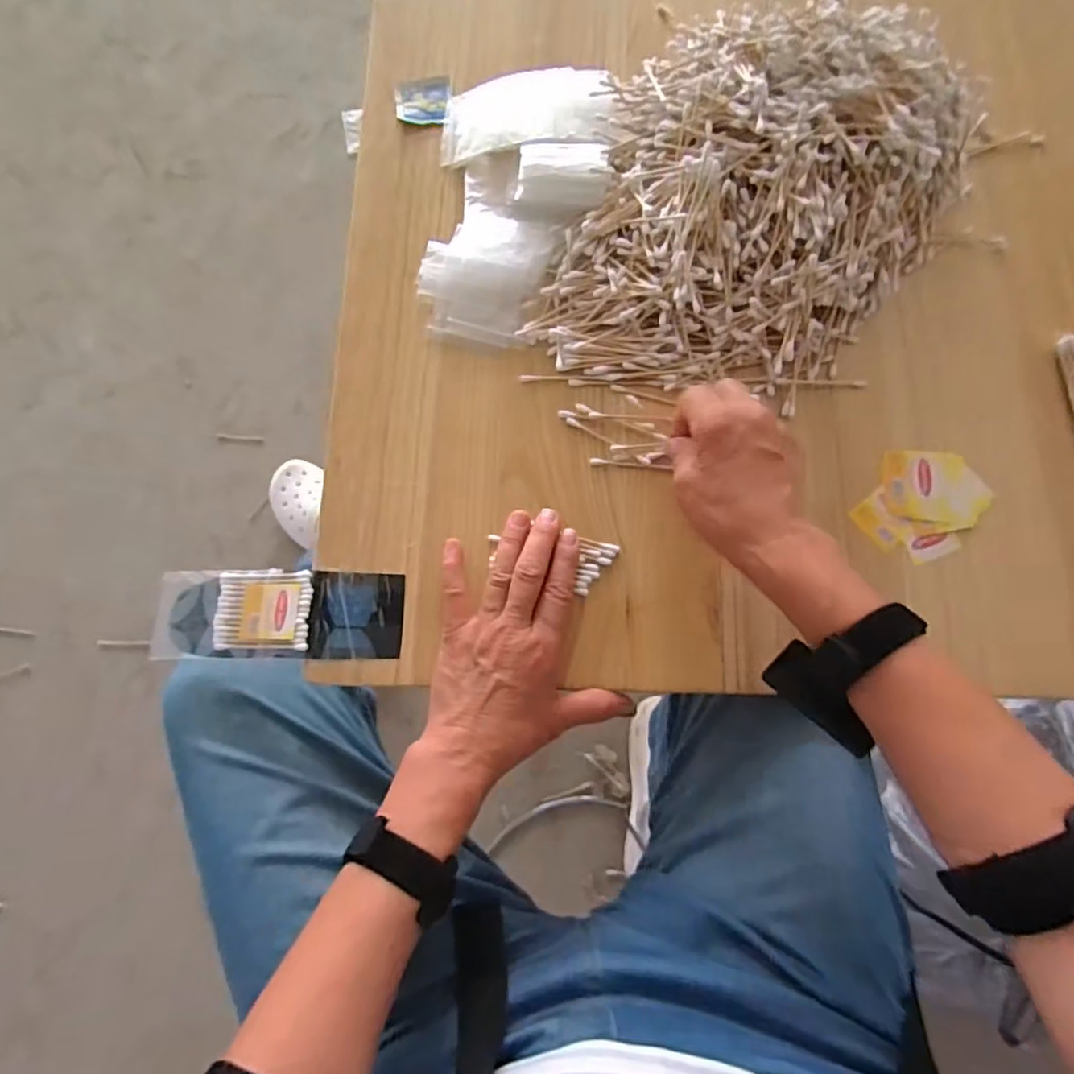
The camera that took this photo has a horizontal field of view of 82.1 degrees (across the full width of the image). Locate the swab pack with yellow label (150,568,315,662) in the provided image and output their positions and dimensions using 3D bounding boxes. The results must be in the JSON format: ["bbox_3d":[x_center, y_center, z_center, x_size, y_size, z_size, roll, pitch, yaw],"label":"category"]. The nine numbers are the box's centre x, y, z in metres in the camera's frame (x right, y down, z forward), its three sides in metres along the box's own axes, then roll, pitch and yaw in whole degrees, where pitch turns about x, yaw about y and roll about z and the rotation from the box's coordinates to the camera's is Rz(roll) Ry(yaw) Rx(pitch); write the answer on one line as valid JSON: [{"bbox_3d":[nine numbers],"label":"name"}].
[{"bbox_3d":[-0.224,0.056,0.450,0.127,0.012,0.064,-3,76,15],"label":"swab pack with yellow label"}]

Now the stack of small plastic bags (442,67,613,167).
[{"bbox_3d":[-0.009,-0.358,0.528,0.146,0.034,0.083,2,76,2],"label":"stack of small plastic bags"}]

